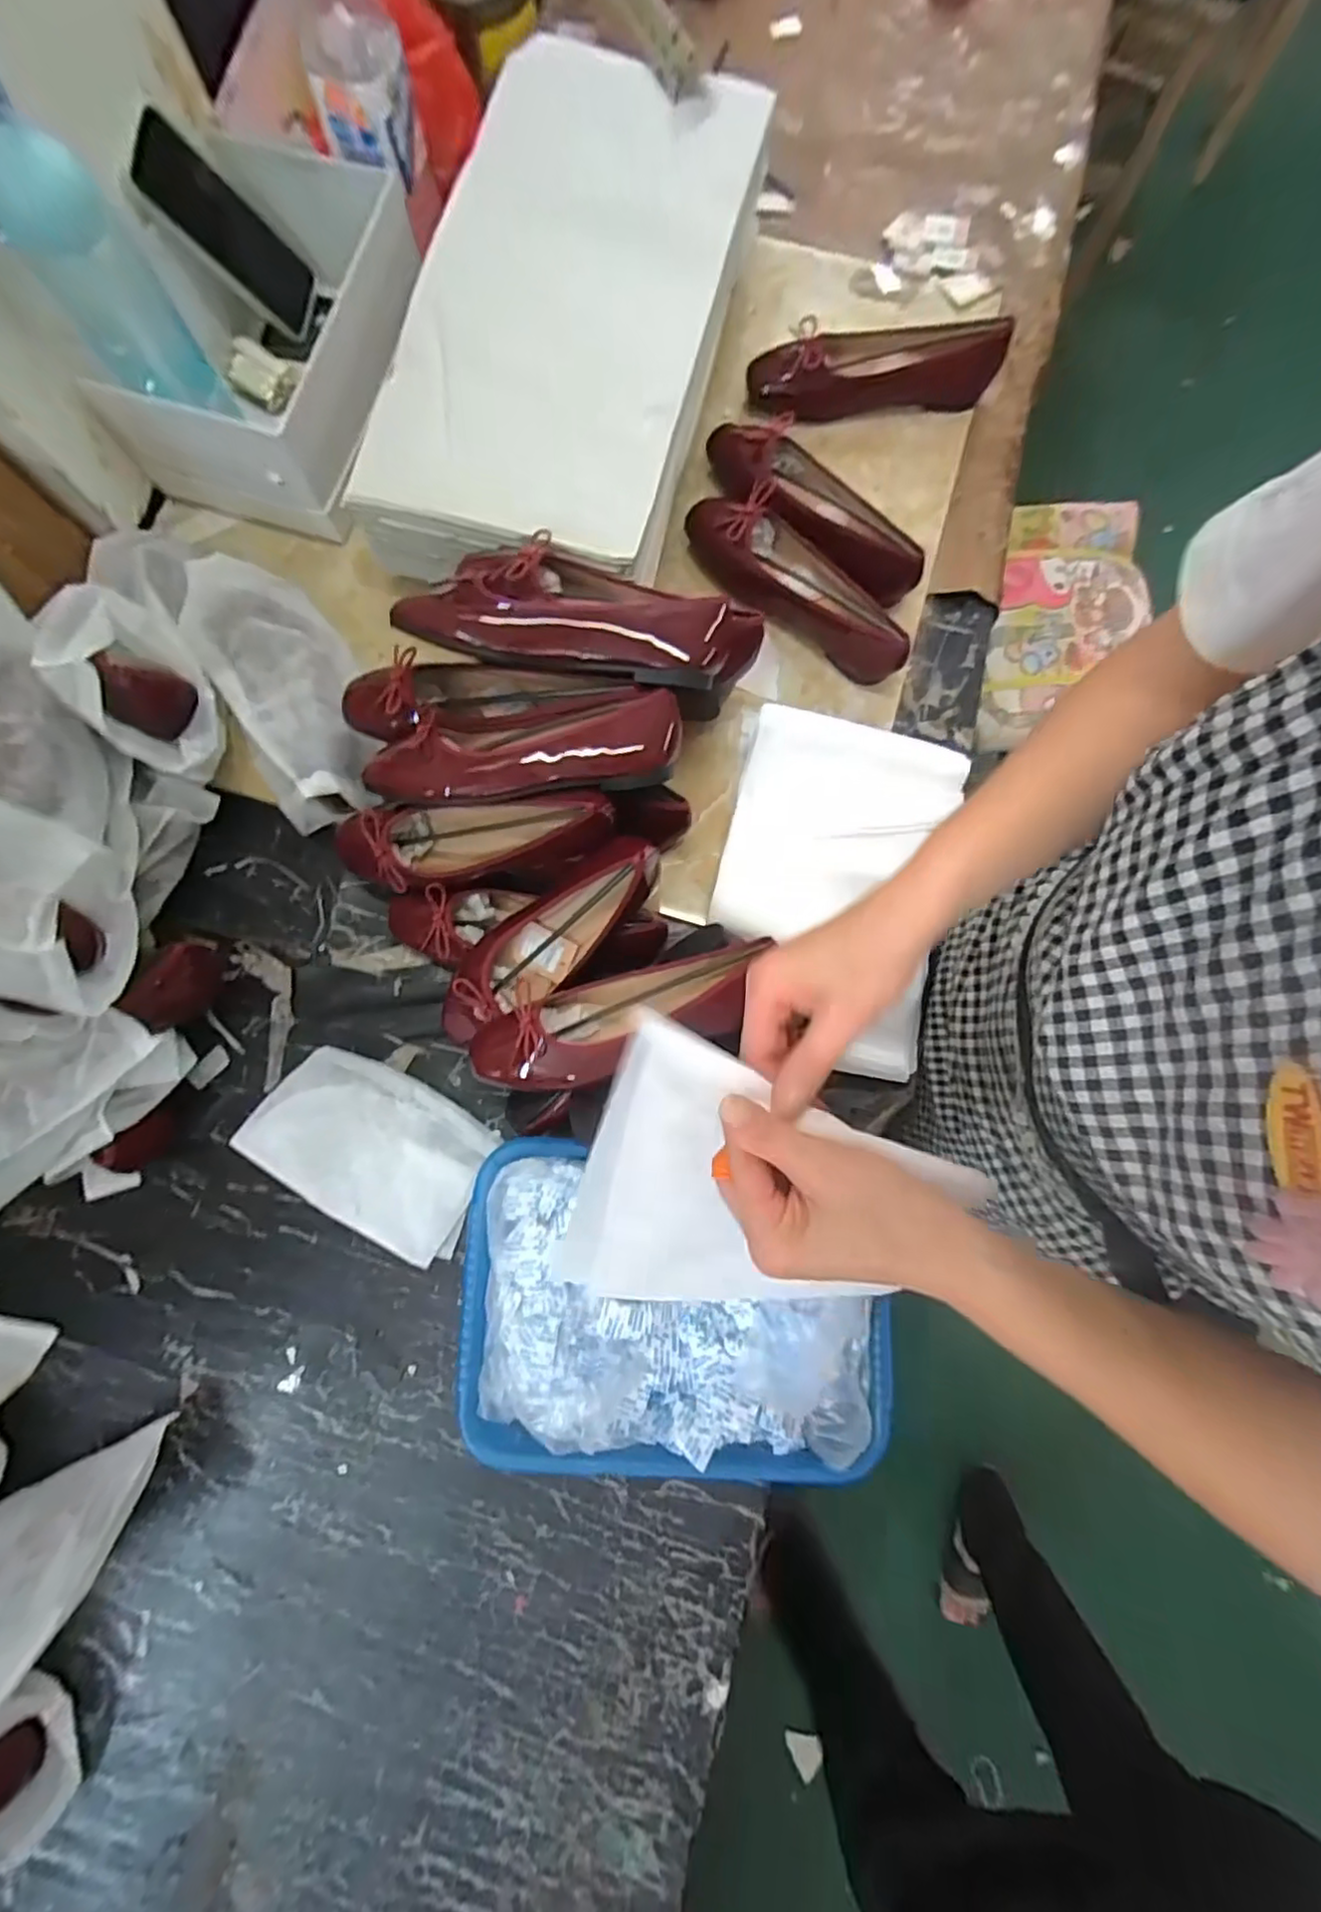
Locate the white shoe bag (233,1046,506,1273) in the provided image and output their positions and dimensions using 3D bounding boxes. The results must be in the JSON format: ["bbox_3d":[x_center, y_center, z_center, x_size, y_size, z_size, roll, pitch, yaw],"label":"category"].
[{"bbox_3d":[-0.248,0.170,0.578,0.194,0.072,0.126,34,82,5],"label":"white shoe bag"}]

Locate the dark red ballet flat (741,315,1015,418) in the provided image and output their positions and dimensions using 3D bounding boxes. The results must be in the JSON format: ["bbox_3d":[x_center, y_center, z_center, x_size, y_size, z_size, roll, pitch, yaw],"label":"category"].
[{"bbox_3d":[0.224,-0.616,0.699,0.258,0.075,0.062,-5,81,-1],"label":"dark red ballet flat"}]

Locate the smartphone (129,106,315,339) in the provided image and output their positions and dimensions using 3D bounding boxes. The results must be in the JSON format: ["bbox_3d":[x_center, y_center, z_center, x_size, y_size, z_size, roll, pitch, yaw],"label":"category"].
[{"bbox_3d":[-0.418,-0.701,0.642,0.013,0.165,0.078,17,92,30],"label":"smartphone"}]

